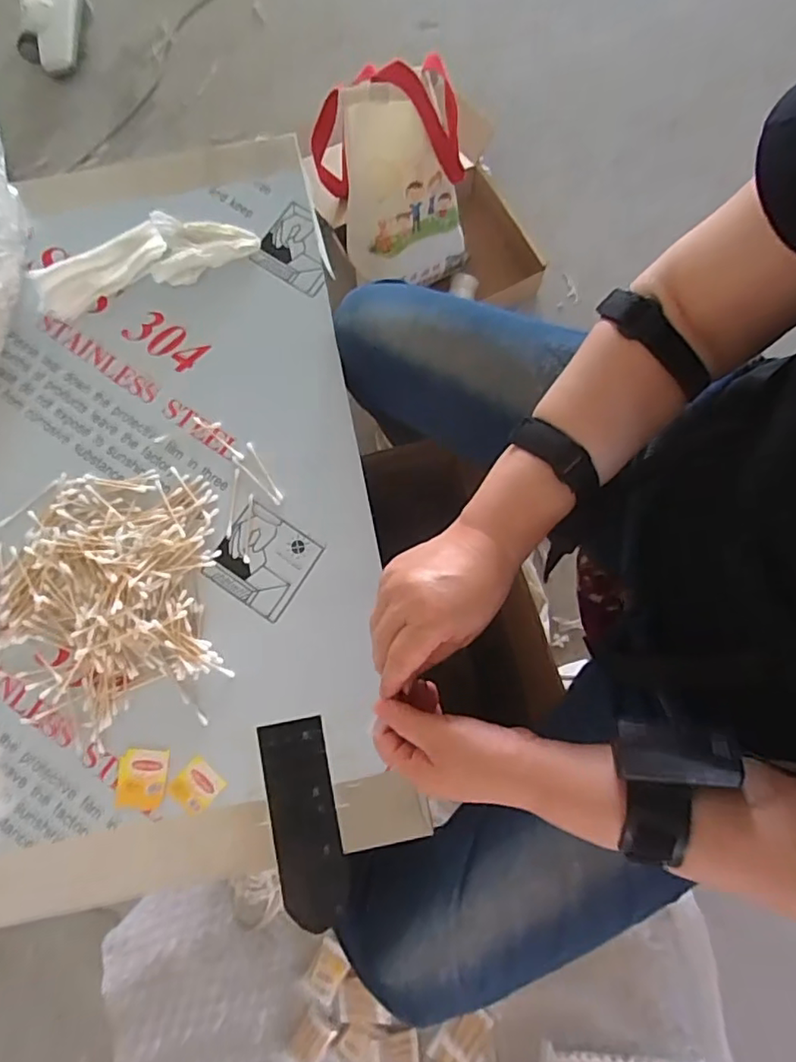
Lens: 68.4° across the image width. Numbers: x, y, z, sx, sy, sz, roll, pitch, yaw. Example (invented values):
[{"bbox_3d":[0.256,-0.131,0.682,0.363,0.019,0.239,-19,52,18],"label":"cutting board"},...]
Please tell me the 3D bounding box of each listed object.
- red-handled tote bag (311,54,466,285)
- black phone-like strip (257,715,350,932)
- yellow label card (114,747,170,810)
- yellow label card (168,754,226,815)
[{"bbox_3d":[-0.011,-0.621,0.998,0.230,0.283,0.257,-14,78,-2],"label":"red-handled tote bag"},{"bbox_3d":[-0.086,0.266,0.537,0.060,0.004,0.177,-13,78,-2],"label":"black phone-like strip"},{"bbox_3d":[-0.240,0.232,0.549,0.047,0.004,0.053,1,78,1],"label":"yellow label card"},{"bbox_3d":[-0.190,0.239,0.550,0.038,0.004,0.043,44,82,9],"label":"yellow label card"}]

